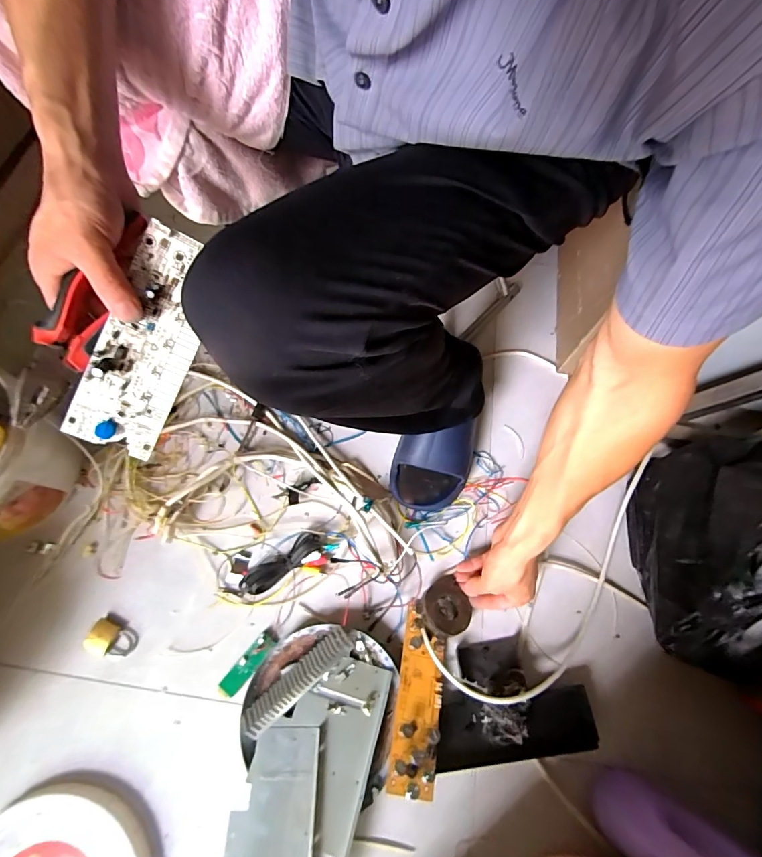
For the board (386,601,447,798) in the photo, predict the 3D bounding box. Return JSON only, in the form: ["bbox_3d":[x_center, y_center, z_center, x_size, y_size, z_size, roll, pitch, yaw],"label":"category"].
[{"bbox_3d":[0.047,0.325,0.511,0.056,0.020,0.195,8,55,1],"label":"board"}]

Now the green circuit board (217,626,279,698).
[{"bbox_3d":[-0.172,0.306,0.541,0.024,0.011,0.092,38,72,12],"label":"green circuit board"}]

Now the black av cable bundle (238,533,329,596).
[{"bbox_3d":[-0.137,0.198,0.584,0.121,0.018,0.057,-27,72,-12],"label":"black av cable bundle"}]

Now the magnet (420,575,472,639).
[{"bbox_3d":[0.086,0.242,0.558,0.065,0.020,0.069,14,52,-19],"label":"magnet"}]

